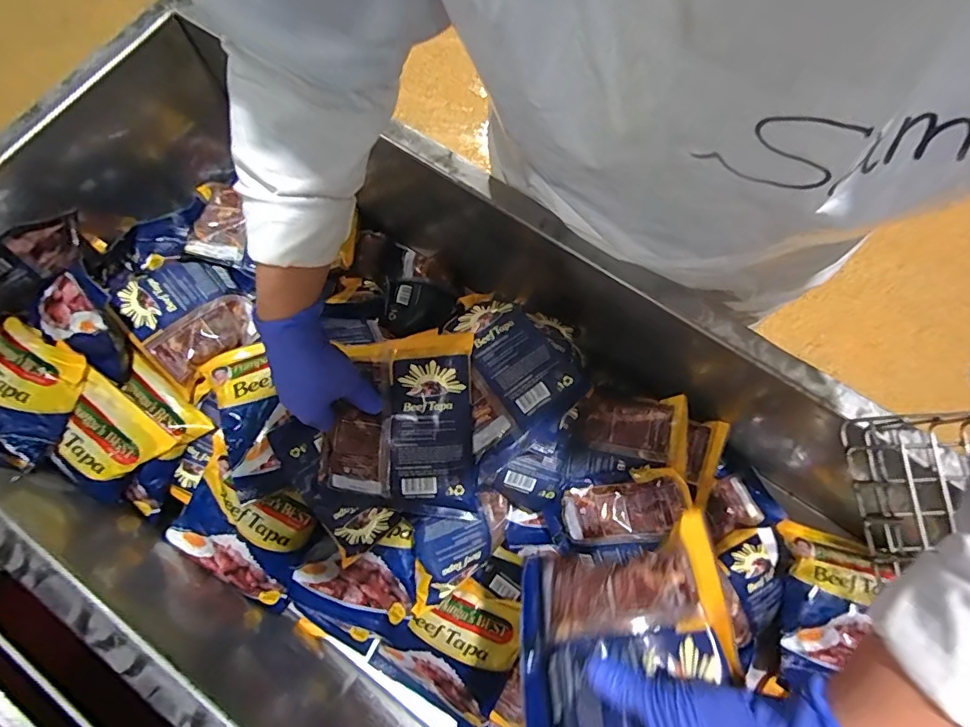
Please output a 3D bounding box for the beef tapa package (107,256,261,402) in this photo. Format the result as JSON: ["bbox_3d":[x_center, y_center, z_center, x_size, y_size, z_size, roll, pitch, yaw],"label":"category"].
[{"bbox_3d":[-0.333,-0.058,0.535,0.124,0.037,0.119,41,78,11],"label":"beef tapa package"}]

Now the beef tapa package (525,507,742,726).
[{"bbox_3d":[0.089,0.182,0.326,0.151,0.019,0.136,-28,38,22],"label":"beef tapa package"}]

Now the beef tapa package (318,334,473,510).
[{"bbox_3d":[-0.084,0.052,0.457,0.139,0.044,0.155,0,74,0],"label":"beef tapa package"}]

